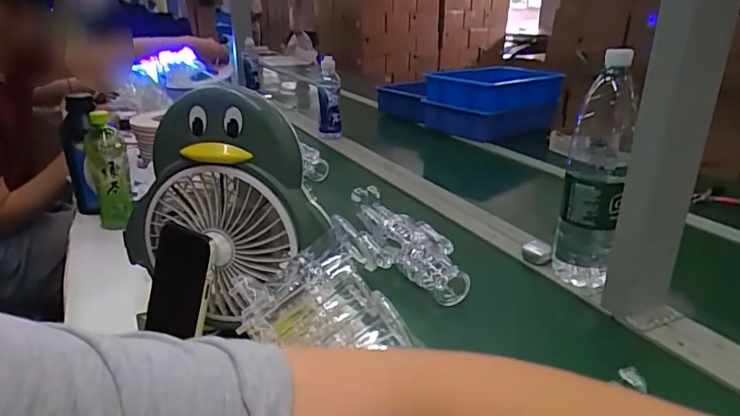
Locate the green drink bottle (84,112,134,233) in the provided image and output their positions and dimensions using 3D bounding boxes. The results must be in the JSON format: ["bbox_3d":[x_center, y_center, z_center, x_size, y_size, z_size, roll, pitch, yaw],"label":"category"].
[{"bbox_3d":[-0.459,-0.063,0.888,0.063,0.192,0.065,-11,25,-23],"label":"green drink bottle"}]

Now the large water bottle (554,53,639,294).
[{"bbox_3d":[0.304,-0.036,0.688,0.080,0.316,0.069,9,24,22],"label":"large water bottle"}]

